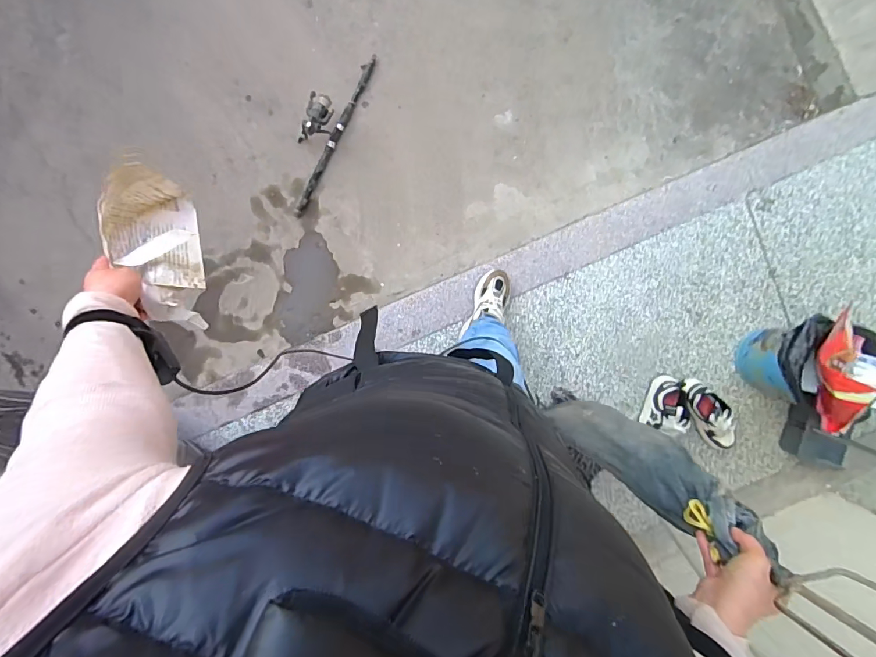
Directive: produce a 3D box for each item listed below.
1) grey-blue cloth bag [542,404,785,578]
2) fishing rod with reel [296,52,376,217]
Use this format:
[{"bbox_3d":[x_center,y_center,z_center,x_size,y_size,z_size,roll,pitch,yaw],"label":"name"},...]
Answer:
[{"bbox_3d":[0.339,0.217,0.793,0.120,0.541,0.046,-42,101,-1],"label":"grey-blue cloth bag"},{"bbox_3d":[-0.370,-0.635,1.366,0.120,0.105,0.555,28,96,-3],"label":"fishing rod with reel"}]

